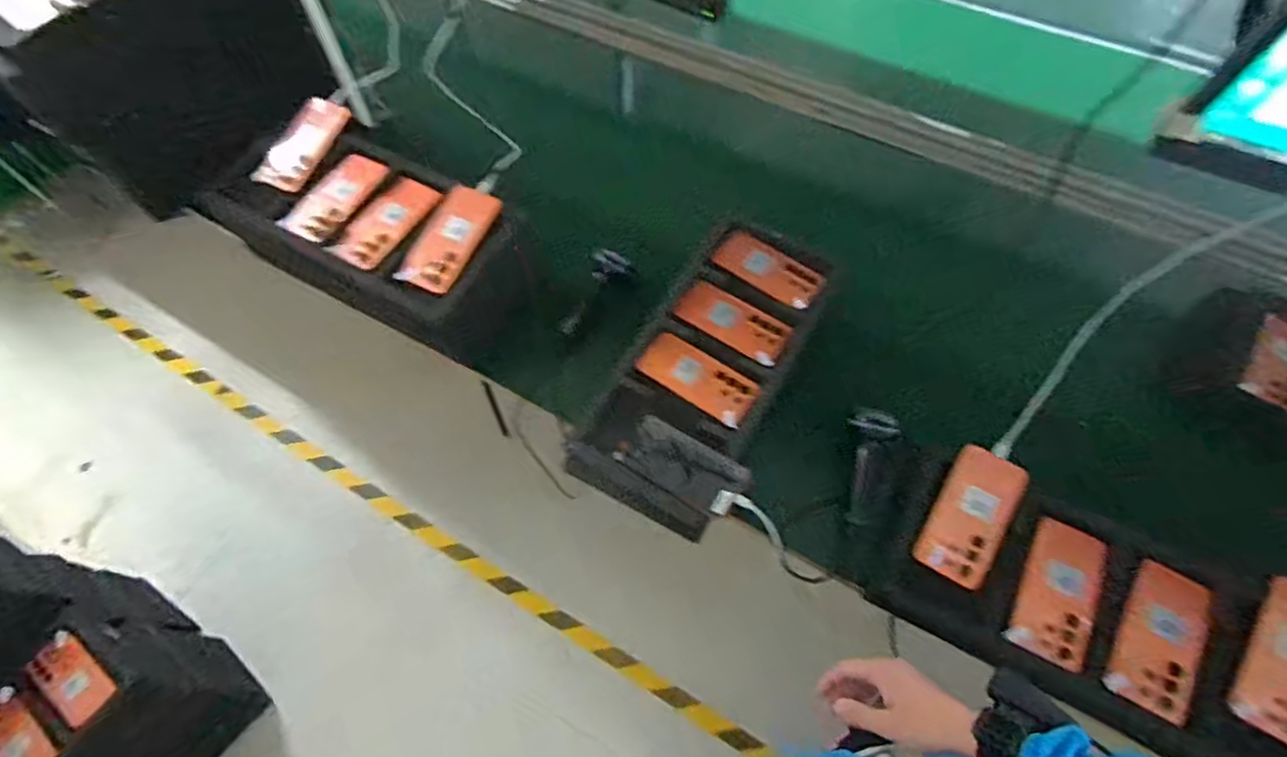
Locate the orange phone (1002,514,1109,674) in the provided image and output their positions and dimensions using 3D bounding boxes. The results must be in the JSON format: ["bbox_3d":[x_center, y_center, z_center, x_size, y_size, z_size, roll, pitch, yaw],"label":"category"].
[{"bbox_3d":[0.484,0.248,0.702,0.075,0.008,0.156,21,74,24],"label":"orange phone"}]

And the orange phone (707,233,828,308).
[{"bbox_3d":[0.204,-0.180,0.987,0.177,0.011,0.082,39,75,25],"label":"orange phone"}]

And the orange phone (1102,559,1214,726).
[{"bbox_3d":[0.574,0.288,0.670,0.073,0.010,0.159,25,74,24],"label":"orange phone"}]

